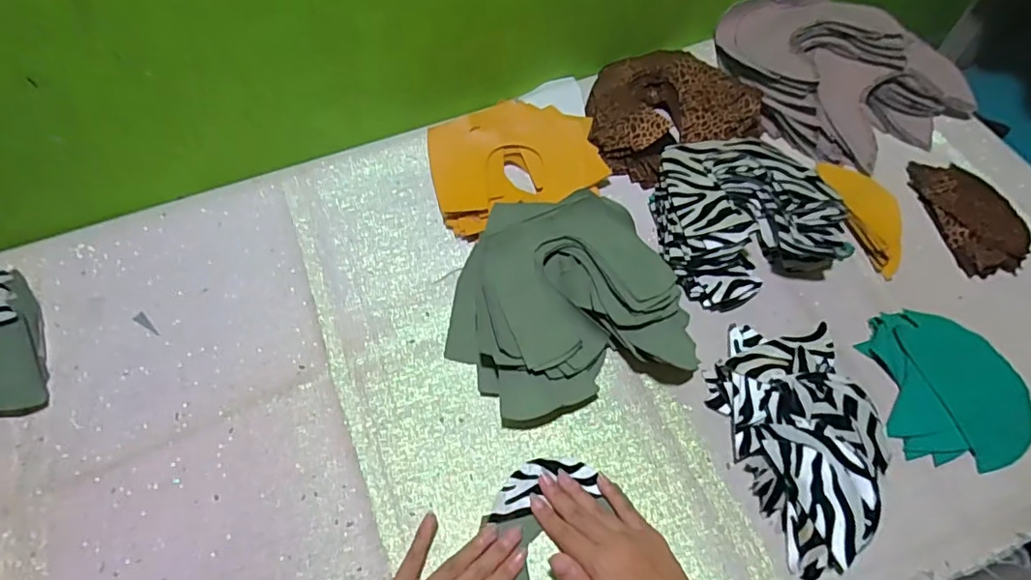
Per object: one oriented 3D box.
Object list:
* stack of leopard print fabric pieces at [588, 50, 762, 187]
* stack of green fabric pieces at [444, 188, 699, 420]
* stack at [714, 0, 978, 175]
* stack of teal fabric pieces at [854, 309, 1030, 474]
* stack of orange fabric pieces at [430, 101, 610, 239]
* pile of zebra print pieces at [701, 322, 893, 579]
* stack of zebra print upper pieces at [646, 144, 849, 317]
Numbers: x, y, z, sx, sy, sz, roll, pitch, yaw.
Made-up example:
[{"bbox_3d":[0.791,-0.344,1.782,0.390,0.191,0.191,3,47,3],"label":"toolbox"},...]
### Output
[{"bbox_3d":[0.173,-0.217,0.674,0.192,0.034,0.169,-24,62,-13],"label":"stack of leopard print fabric pieces"},{"bbox_3d":[0.043,0.005,0.533,0.218,0.060,0.197,-15,60,-8],"label":"stack of green fabric pieces"},{"bbox_3d":[0.368,-0.270,0.670,0.192,0.065,0.271,-26,62,-14],"label":"stack"},{"bbox_3d":[0.388,0.083,0.502,0.118,0.017,0.138,-5,59,-2],"label":"stack of teal fabric pieces"},{"bbox_3d":[-0.004,-0.146,0.638,0.188,0.027,0.149,-23,62,-12],"label":"stack of orange fabric pieces"},{"bbox_3d":[0.238,0.115,0.465,0.114,0.046,0.201,-4,59,-2],"label":"pile of zebra print pieces"},{"bbox_3d":[0.224,-0.085,0.575,0.178,0.052,0.177,-17,61,-9],"label":"stack of zebra print upper pieces"}]

